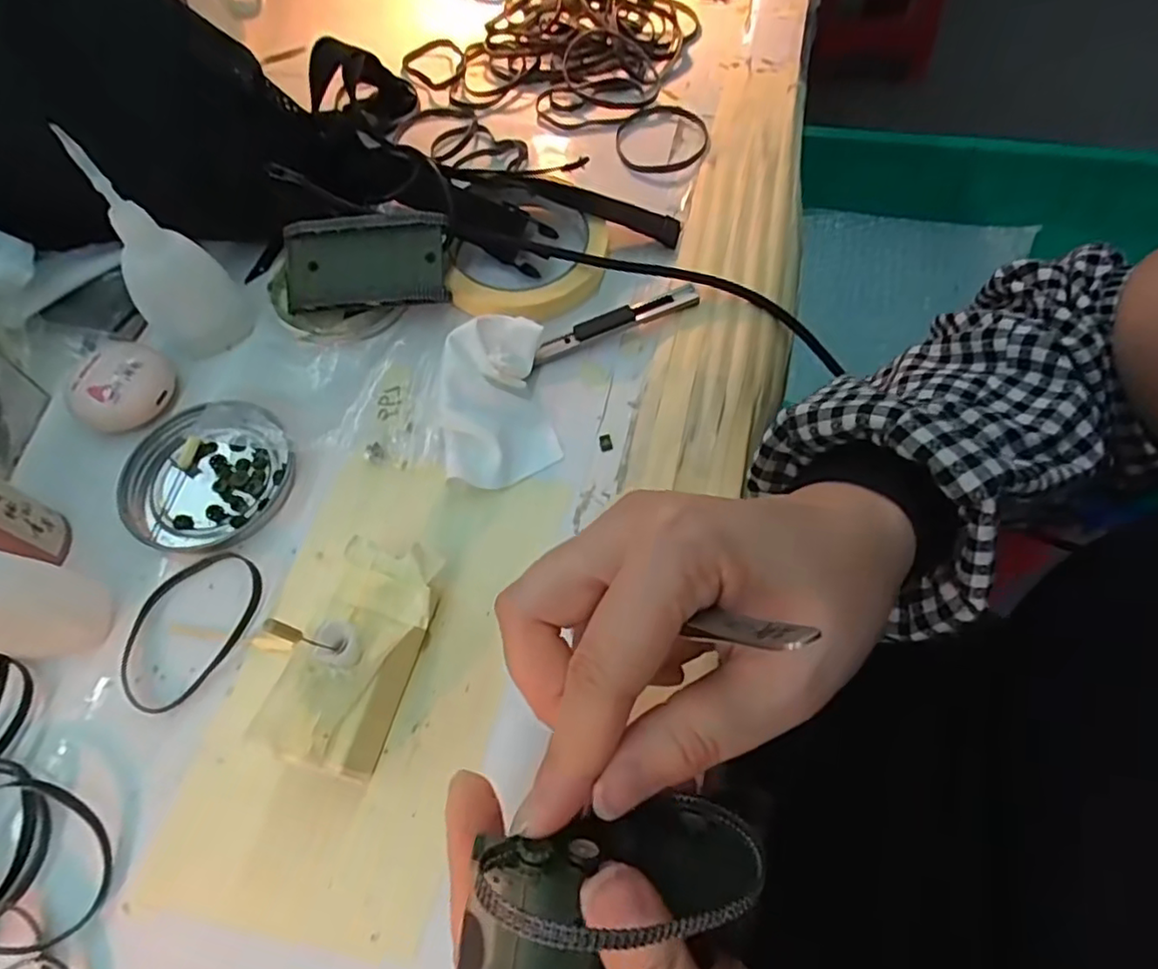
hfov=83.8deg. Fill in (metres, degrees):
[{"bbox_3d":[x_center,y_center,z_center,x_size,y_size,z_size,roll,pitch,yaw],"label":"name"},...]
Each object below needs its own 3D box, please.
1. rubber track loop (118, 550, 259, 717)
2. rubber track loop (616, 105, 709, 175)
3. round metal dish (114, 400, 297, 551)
[{"bbox_3d":[-0.170,0.060,0.279,0.049,0.007,0.070,26,66,13],"label":"rubber track loop"},{"bbox_3d":[0.054,-0.226,0.417,0.059,0.004,0.069,7,63,3],"label":"rubber track loop"},{"bbox_3d":[-0.176,-0.006,0.310,0.079,0.009,0.075,0,63,0],"label":"round metal dish"}]

